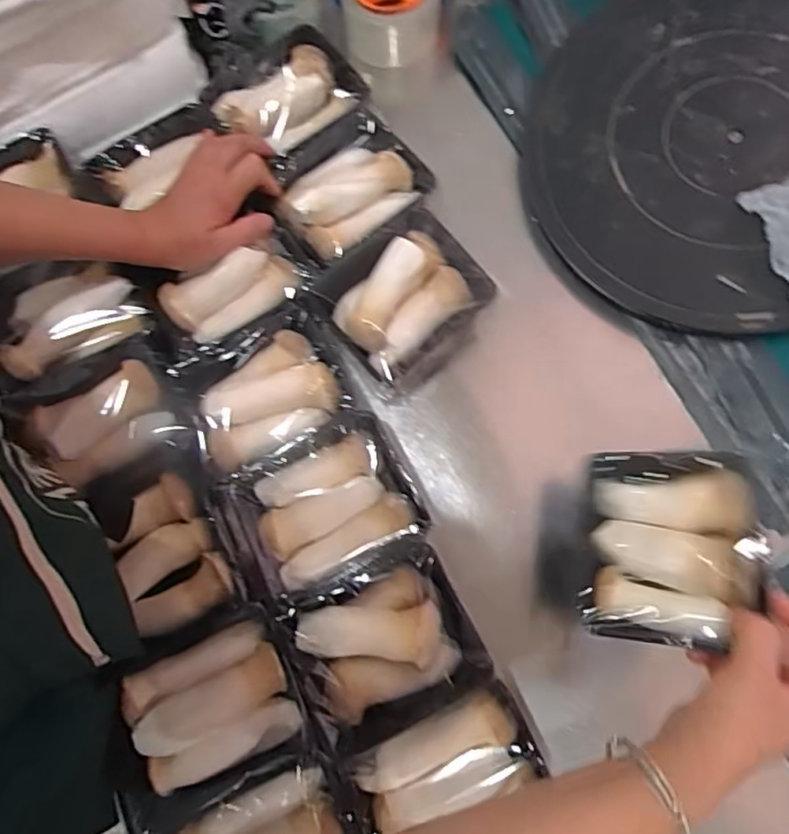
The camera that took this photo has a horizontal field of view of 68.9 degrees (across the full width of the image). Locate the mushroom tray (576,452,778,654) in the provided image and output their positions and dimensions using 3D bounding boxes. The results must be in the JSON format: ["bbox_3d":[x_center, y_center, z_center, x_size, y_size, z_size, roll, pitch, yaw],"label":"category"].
[{"bbox_3d":[0.209,0.098,0.431,0.119,0.043,0.138,-3,68,36],"label":"mushroom tray"}]

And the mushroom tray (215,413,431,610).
[{"bbox_3d":[-0.059,0.082,0.505,0.156,0.053,0.118,-26,78,-4],"label":"mushroom tray"}]

